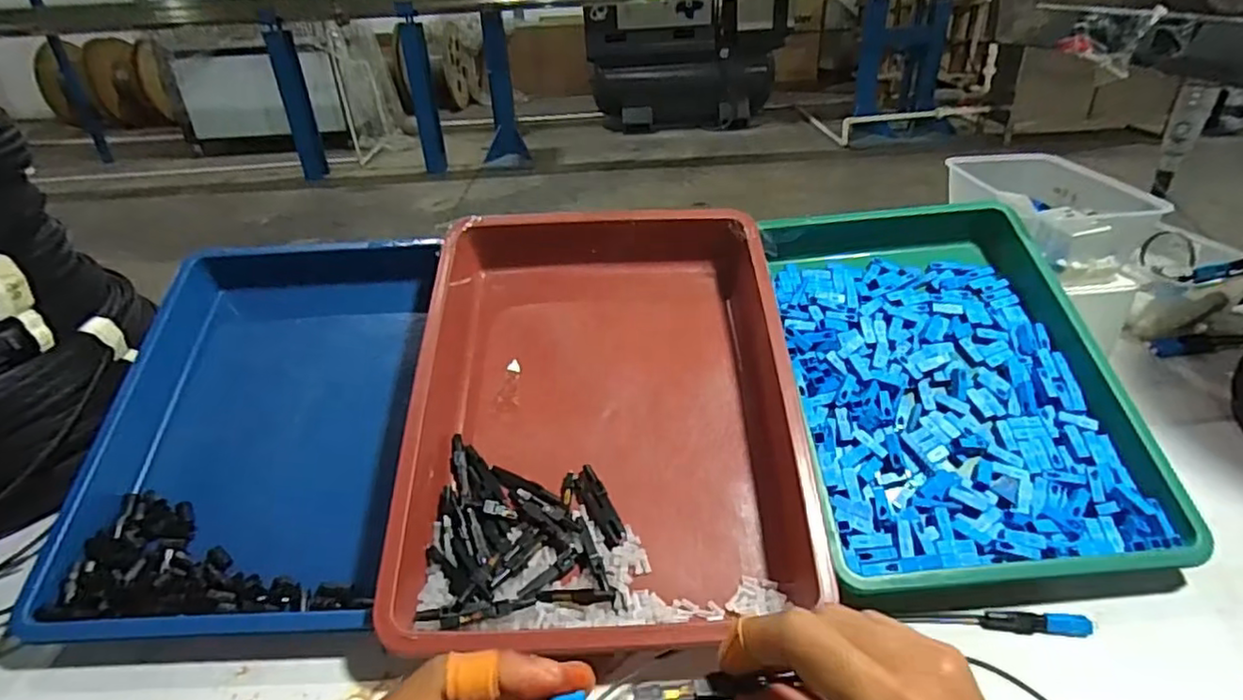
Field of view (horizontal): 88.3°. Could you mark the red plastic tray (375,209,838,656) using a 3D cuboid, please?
[{"bbox_3d":[-0.014,0.030,0.480,0.267,0.055,0.348,-3,54,-3],"label":"red plastic tray"}]

